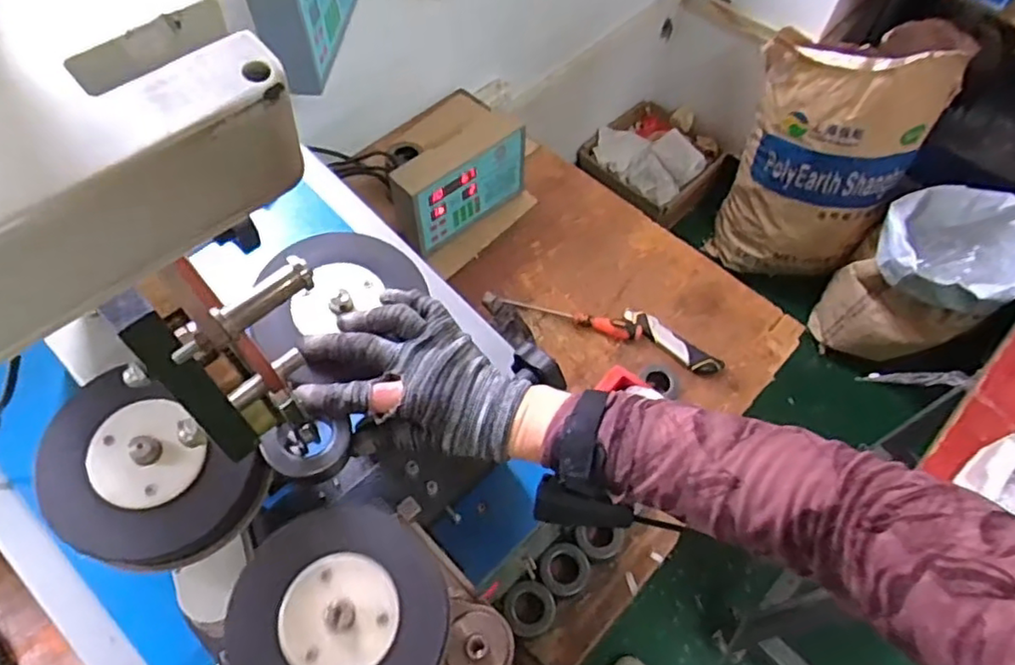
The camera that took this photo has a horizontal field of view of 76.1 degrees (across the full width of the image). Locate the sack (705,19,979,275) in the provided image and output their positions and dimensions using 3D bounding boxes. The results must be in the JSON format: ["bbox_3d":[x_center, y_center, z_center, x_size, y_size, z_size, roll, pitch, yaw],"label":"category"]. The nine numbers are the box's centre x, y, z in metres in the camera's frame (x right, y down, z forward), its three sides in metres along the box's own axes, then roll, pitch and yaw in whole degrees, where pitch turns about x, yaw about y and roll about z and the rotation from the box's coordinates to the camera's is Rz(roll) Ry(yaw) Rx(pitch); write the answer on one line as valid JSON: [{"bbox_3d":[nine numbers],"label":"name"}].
[{"bbox_3d":[0.774,-0.435,1.630,0.409,0.595,0.301,36,64,17],"label":"sack"}]

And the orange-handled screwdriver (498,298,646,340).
[{"bbox_3d":[0.098,-0.027,0.996,0.218,0.025,0.025,16,60,6],"label":"orange-handled screwdriver"}]

